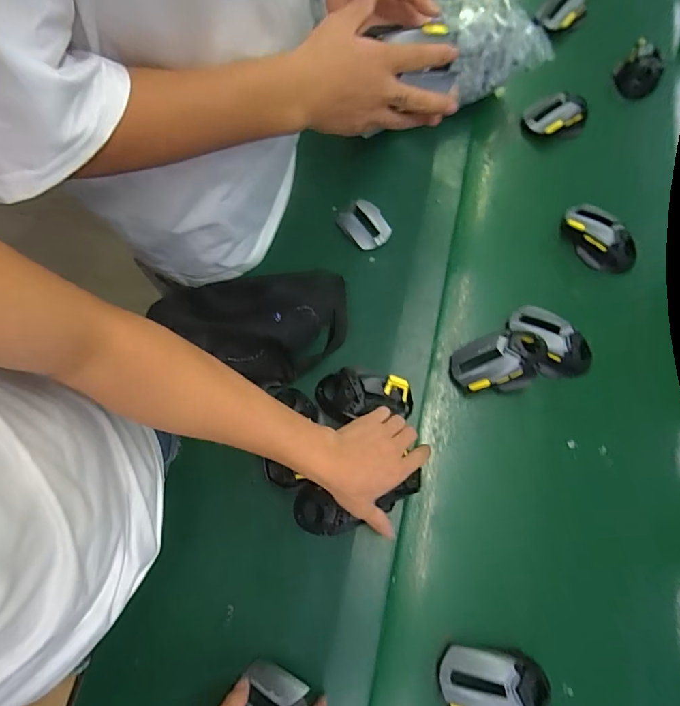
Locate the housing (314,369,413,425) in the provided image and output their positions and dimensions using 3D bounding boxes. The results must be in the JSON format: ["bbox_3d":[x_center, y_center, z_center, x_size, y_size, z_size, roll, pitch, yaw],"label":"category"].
[{"bbox_3d":[0.031,0.053,0.568,0.117,0.025,0.064,-1,73,0],"label":"housing"}]

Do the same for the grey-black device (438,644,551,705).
[{"bbox_3d":[0.163,0.347,0.476,0.111,0.029,0.060,2,73,2],"label":"grey-black device"}]

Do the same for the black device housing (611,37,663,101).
[{"bbox_3d":[0.499,-0.465,0.765,0.071,0.055,0.070,38,73,9],"label":"black device housing"}]

